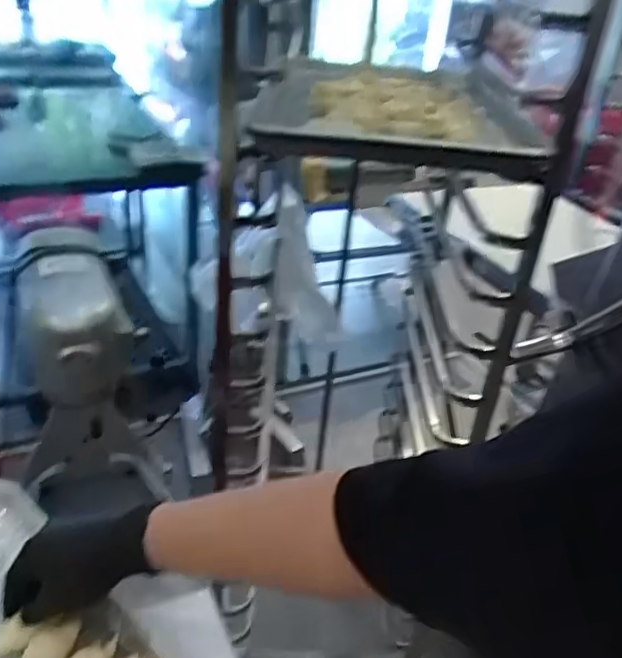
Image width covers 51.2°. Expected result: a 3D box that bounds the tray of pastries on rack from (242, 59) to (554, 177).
[{"bbox_3d":[0.130,-0.375,1.046,0.365,0.061,0.608,6,30,0],"label":"tray of pastries on rack"}]

